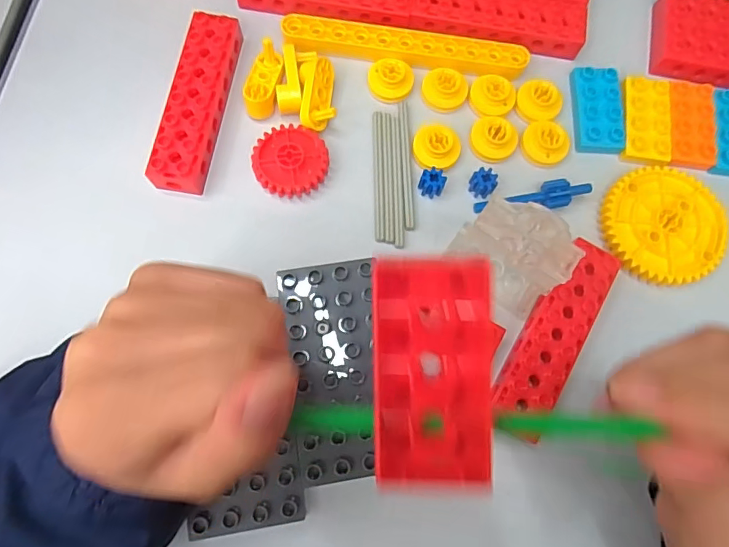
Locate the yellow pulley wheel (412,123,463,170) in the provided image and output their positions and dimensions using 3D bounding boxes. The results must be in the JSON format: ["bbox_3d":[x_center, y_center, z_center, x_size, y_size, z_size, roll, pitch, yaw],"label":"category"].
[{"bbox_3d":[0.049,-0.085,0.320,0.031,0.009,0.030,1,75,-3],"label":"yellow pulley wheel"}]

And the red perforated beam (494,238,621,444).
[{"bbox_3d":[0.114,0.037,0.286,0.032,0.015,0.123,32,76,5],"label":"red perforated beam"}]

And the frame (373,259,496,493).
[{"bbox_3d":[0.019,0.028,0.139,0.033,0.019,0.064,-1,90,-9],"label":"frame"}]

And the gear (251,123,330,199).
[{"bbox_3d":[-0.049,-0.074,0.315,0.048,0.012,0.047,1,75,-3],"label":"gear"}]

